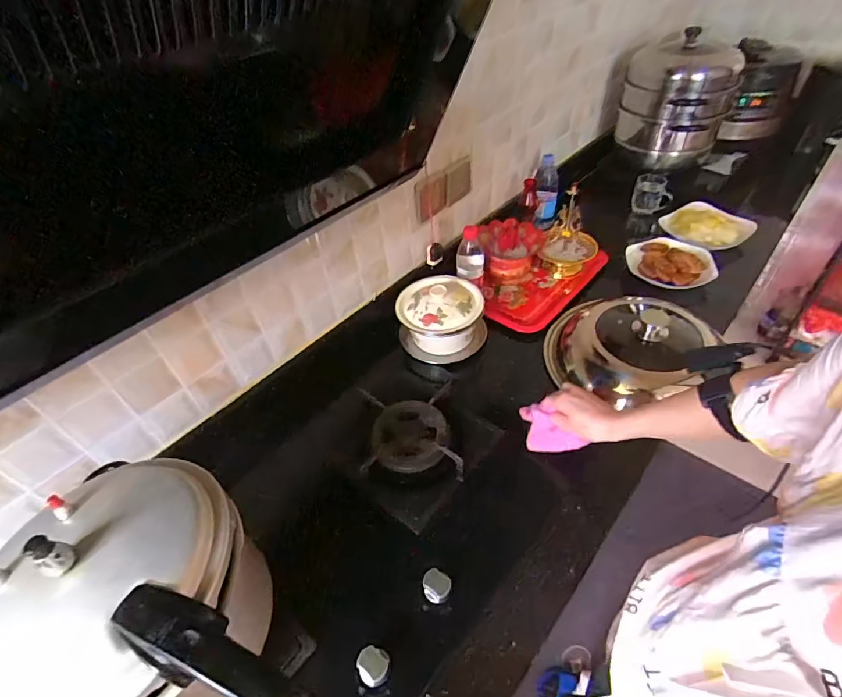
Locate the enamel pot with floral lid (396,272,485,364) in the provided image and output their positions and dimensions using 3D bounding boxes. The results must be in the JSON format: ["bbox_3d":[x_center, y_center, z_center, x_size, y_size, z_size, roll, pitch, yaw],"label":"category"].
[{"bbox_3d":[0.042,-0.074,0.968,0.181,0.118,0.184,-3,45,3],"label":"enamel pot with floral lid"}]

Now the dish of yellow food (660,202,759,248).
[{"bbox_3d":[0.749,-0.325,1.172,0.168,0.038,0.175,-21,47,-14],"label":"dish of yellow food"}]

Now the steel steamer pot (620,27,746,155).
[{"bbox_3d":[0.751,-0.747,1.298,0.275,0.265,0.304,20,51,24],"label":"steel steamer pot"}]

